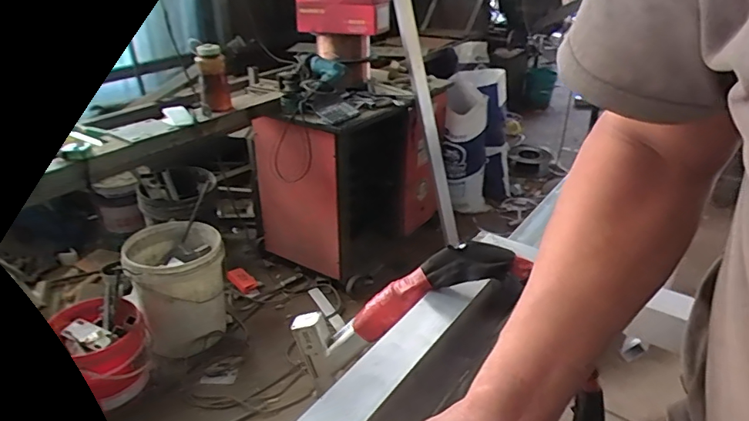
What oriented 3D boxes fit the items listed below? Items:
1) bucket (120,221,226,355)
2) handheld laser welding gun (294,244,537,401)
[{"bbox_3d":[-0.644,0.267,1.661,0.304,0.357,0.349,-14,31,-25],"label":"bucket"},{"bbox_3d":[0.023,0.121,0.632,0.313,0.093,0.046,-34,21,19],"label":"handheld laser welding gun"}]

